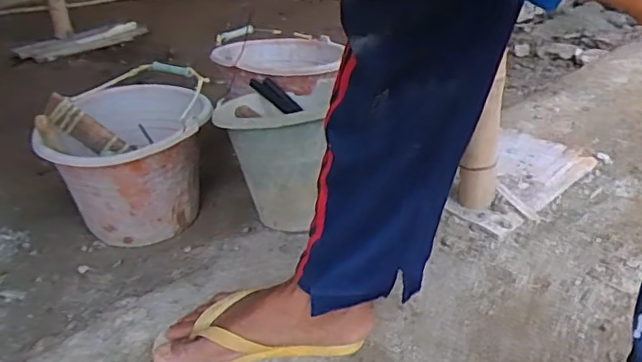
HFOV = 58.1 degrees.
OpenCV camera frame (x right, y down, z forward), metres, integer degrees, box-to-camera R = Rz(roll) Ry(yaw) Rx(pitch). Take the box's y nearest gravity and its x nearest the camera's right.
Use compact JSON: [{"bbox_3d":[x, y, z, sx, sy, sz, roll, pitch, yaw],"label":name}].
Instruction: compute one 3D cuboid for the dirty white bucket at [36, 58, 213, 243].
[{"bbox_3d":[-0.309,-0.043,1.007,0.245,0.253,0.303,-8,30,-10],"label":"dirty white bucket"}]

